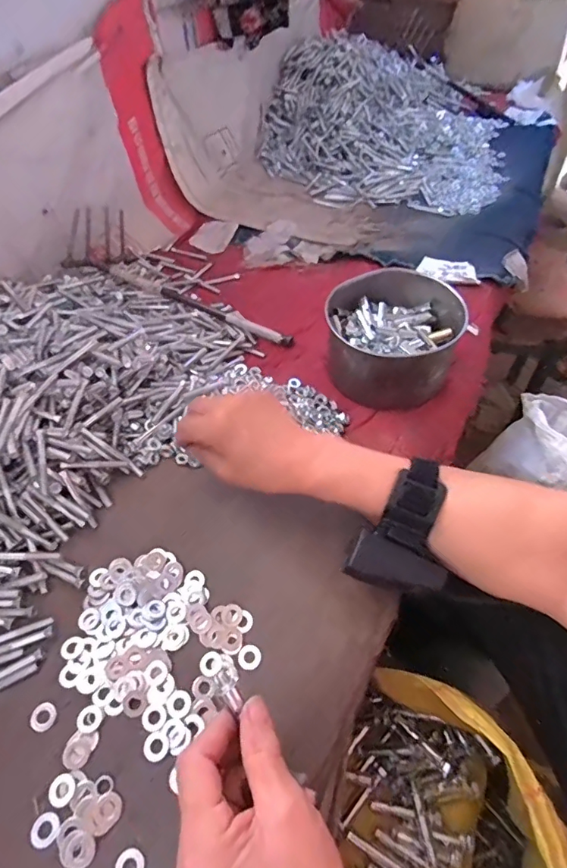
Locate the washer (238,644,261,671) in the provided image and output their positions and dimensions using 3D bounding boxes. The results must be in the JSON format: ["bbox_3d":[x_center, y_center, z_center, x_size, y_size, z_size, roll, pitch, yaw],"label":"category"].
[{"bbox_3d":[-0.025,0.166,0.351,0.017,0.004,0.017,-2,51,2],"label":"washer"}]

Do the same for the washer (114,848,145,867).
[{"bbox_3d":[-0.089,0.251,0.273,0.017,0.004,0.017,-2,51,2],"label":"washer"}]

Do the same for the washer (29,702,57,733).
[{"bbox_3d":[-0.164,0.193,0.322,0.017,0.004,0.017,-2,51,2],"label":"washer"}]

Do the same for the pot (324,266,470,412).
[{"bbox_3d":[0.114,-0.108,0.512,0.133,0.078,0.135,-2,51,2],"label":"pot"}]

